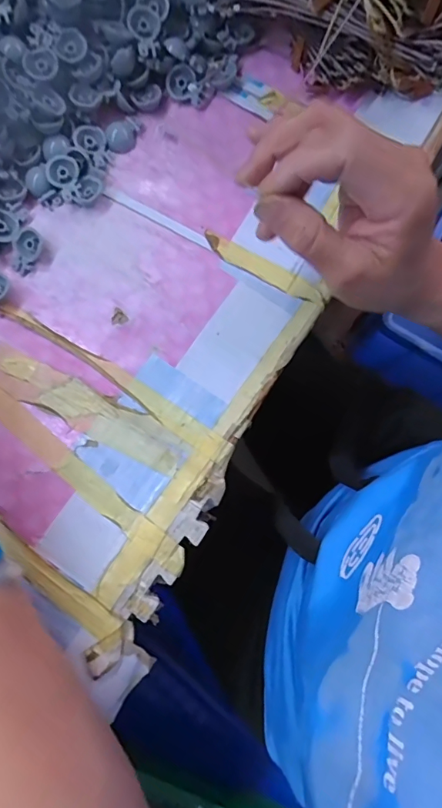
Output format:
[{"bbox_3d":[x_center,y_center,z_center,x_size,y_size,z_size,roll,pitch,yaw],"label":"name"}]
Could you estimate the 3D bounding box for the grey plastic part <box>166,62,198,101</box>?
[{"bbox_3d":[-0.031,-0.260,0.374,0.024,0.024,0.013,17,33,7],"label":"grey plastic part"}]

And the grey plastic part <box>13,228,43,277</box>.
[{"bbox_3d":[-0.146,-0.114,0.347,0.019,0.013,0.030,17,77,3],"label":"grey plastic part"}]

